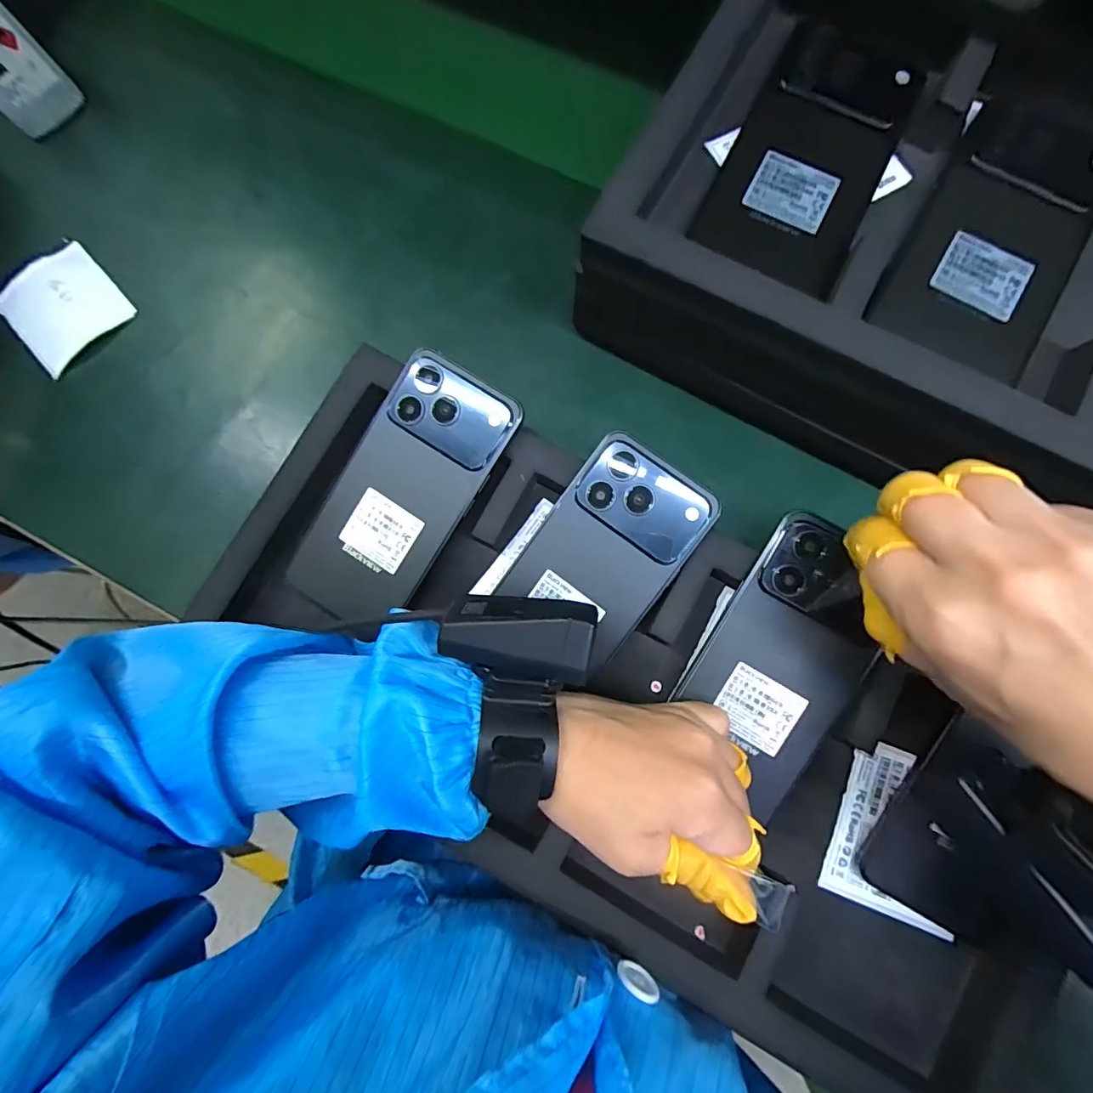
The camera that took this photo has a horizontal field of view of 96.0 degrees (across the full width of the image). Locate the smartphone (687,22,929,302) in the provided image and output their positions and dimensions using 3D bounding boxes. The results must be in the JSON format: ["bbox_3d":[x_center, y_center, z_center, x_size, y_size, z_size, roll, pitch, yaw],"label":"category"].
[{"bbox_3d":[0.136,-0.202,0.254,0.074,0.011,0.152,27,82,5],"label":"smartphone"}]

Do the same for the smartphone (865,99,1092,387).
[{"bbox_3d":[0.226,-0.155,0.246,0.074,0.009,0.153,31,81,6],"label":"smartphone"}]

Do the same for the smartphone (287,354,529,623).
[{"bbox_3d":[-0.084,-0.030,0.288,0.075,0.008,0.159,31,94,4],"label":"smartphone"}]

